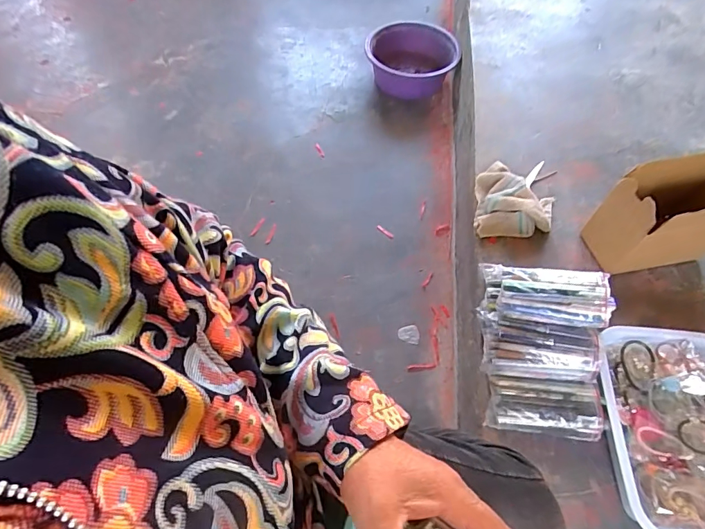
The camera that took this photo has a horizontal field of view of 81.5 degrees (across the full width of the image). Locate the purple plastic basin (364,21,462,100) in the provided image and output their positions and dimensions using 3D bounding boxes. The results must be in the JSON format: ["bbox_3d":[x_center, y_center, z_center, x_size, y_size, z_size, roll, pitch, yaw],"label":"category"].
[{"bbox_3d":[0.175,-0.612,1.236,0.262,0.111,0.221,-1,59,-1],"label":"purple plastic basin"}]

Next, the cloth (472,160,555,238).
[{"bbox_3d":[0.326,-0.128,0.811,0.151,0.060,0.164,10,60,5],"label":"cloth"}]

